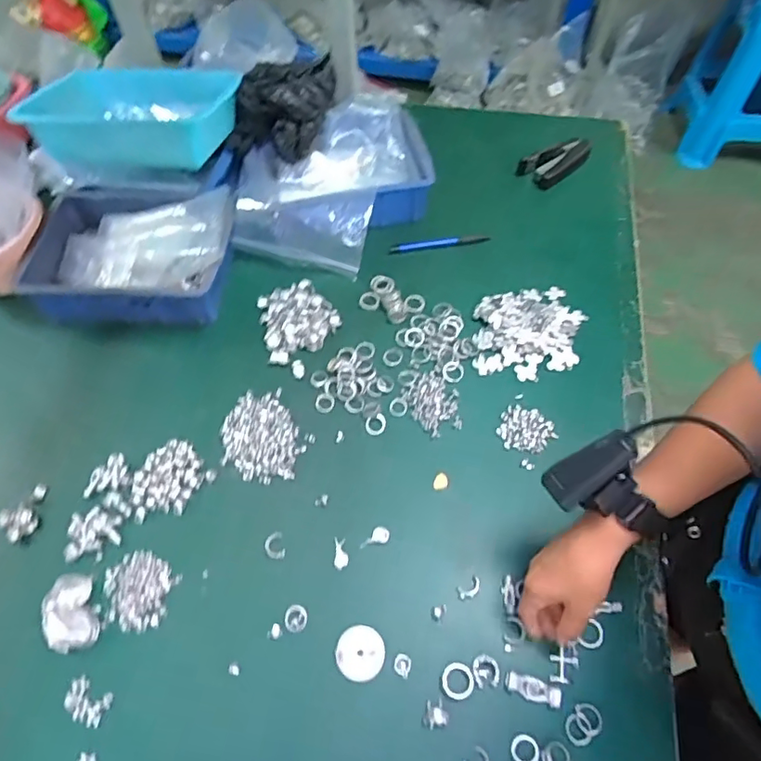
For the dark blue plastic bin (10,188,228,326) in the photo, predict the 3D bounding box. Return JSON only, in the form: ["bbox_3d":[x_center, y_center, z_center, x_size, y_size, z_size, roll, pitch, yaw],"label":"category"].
[{"bbox_3d":[-0.312,-0.167,0.710,0.246,0.083,0.181,0,58,1],"label":"dark blue plastic bin"}]

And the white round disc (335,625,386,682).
[{"bbox_3d":[-0.018,0.245,0.493,0.043,0.004,0.044,-1,58,1],"label":"white round disc"}]

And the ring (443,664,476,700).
[{"bbox_3d":[0.068,0.259,0.472,0.028,0.004,0.027,-1,58,1],"label":"ring"}]

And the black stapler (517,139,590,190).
[{"bbox_3d":[0.265,-0.329,0.830,0.116,0.027,0.053,-31,62,-17],"label":"black stapler"}]

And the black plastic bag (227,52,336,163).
[{"bbox_3d":[-0.137,-0.381,0.775,0.148,0.090,0.124,-3,58,0],"label":"black plastic bag"}]

